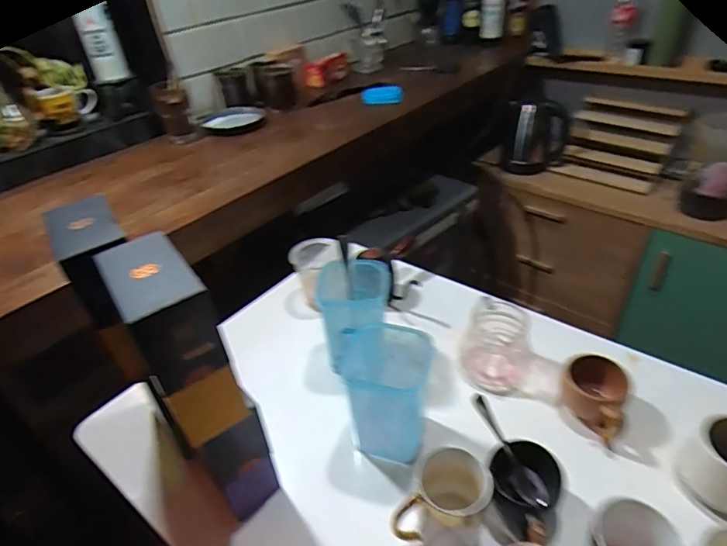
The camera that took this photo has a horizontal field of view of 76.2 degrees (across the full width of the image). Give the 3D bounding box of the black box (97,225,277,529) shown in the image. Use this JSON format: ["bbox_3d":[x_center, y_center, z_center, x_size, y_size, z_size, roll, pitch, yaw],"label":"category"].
[{"bbox_3d":[-0.168,0.124,0.480,0.069,0.319,0.122,-30,43,-30],"label":"black box"}]

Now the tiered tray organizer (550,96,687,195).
[{"bbox_3d":[0.788,-0.402,1.450,0.294,0.191,0.201,23,45,33],"label":"tiered tray organizer"}]

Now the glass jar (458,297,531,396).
[{"bbox_3d":[0.192,0.106,0.675,0.096,0.090,0.101,-3,36,2],"label":"glass jar"}]

